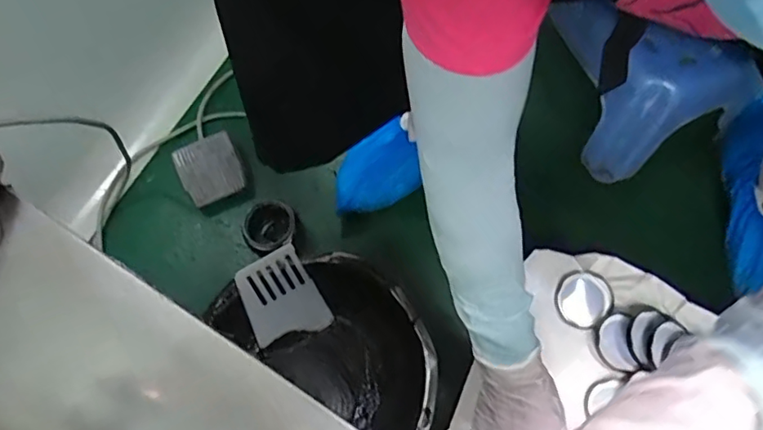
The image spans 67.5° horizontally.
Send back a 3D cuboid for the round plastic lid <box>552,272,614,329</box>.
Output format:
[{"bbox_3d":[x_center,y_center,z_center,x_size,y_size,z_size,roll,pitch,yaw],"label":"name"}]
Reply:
[{"bbox_3d":[0.235,0.098,0.668,0.066,0.004,0.063,0,85,1],"label":"round plastic lid"}]

